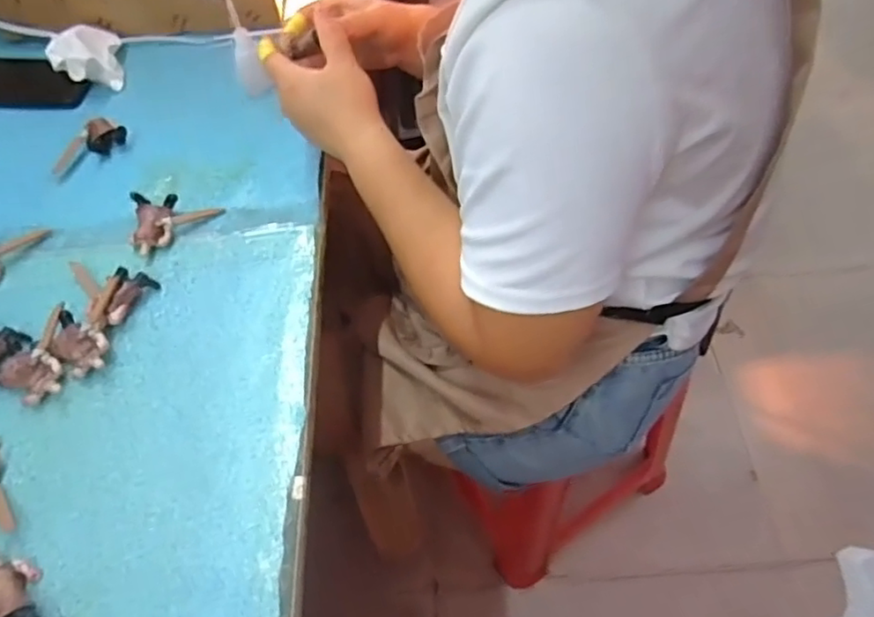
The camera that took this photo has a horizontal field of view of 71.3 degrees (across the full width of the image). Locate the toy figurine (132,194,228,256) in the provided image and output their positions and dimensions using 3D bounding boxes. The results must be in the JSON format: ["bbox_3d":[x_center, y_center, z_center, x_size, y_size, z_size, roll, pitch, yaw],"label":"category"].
[{"bbox_3d":[-0.238,-0.085,0.537,0.076,0.017,0.052,-38,62,-20],"label":"toy figurine"}]

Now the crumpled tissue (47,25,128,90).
[{"bbox_3d":[-0.373,-0.267,0.648,0.064,0.030,0.078,-18,57,-9],"label":"crumpled tissue"}]

